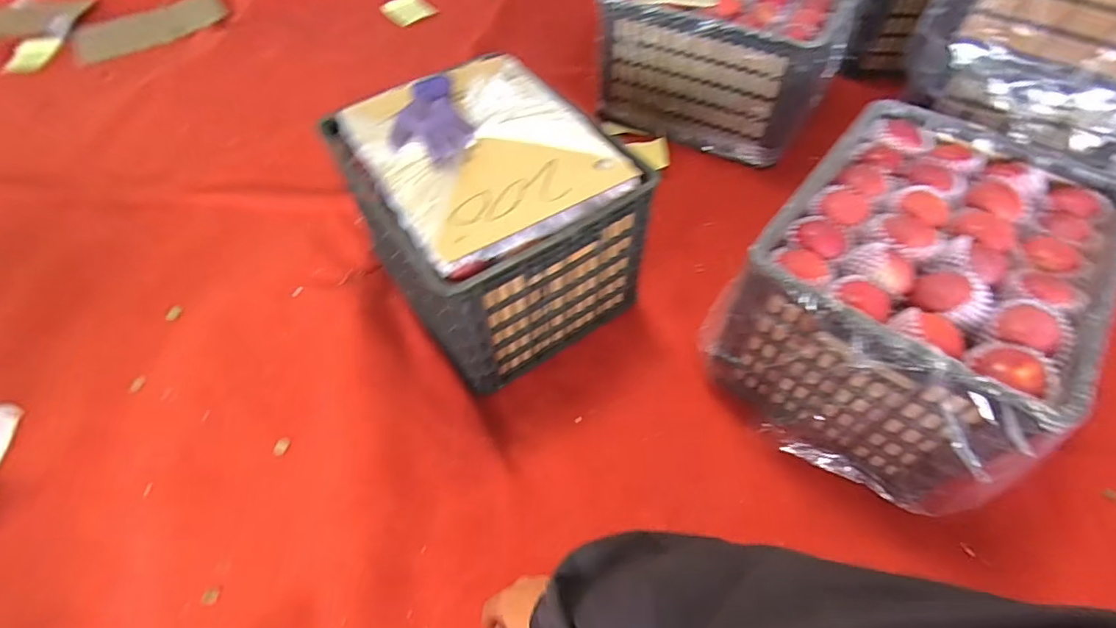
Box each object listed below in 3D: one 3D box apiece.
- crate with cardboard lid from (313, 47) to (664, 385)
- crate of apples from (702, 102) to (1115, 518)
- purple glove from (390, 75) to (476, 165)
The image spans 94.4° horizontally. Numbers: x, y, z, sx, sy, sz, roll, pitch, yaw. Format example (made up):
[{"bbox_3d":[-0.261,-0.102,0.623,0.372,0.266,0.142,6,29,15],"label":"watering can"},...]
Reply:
[{"bbox_3d":[-0.127,-0.180,0.927,0.371,0.330,0.459,-32,58,-20],"label":"crate with cardboard lid"},{"bbox_3d":[0.536,-0.038,0.824,0.398,0.288,0.522,31,61,22],"label":"crate of apples"},{"bbox_3d":[-0.217,-0.319,0.843,0.120,0.027,0.215,-19,56,-12],"label":"purple glove"}]

